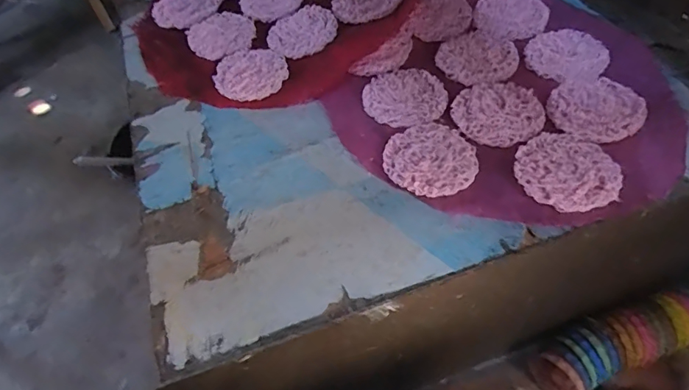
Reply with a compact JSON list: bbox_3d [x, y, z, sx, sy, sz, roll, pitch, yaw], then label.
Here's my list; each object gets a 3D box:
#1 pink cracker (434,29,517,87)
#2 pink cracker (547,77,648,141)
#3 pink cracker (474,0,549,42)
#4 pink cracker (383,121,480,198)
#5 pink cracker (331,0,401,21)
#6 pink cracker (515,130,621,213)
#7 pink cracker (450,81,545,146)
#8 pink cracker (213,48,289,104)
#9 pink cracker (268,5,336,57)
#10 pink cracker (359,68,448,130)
[{"bbox_3d":[0.136,-0.141,0.509,0.079,0.005,0.082,-2,55,3],"label":"pink cracker"},{"bbox_3d":[0.230,-0.080,0.447,0.079,0.007,0.073,-2,55,3],"label":"pink cracker"},{"bbox_3d":[0.185,-0.201,0.542,0.076,0.009,0.088,11,57,12],"label":"pink cracker"},{"bbox_3d":[0.075,-0.035,0.432,0.078,0.007,0.081,-2,55,3],"label":"pink cracker"},{"bbox_3d":[0.026,-0.229,0.579,0.080,0.008,0.069,-3,55,3],"label":"pink cracker"},{"bbox_3d":[0.183,-0.022,0.409,0.075,0.008,0.082,-2,55,3],"label":"pink cracker"},{"bbox_3d":[0.143,-0.078,0.456,0.078,0.005,0.078,-2,55,3],"label":"pink cracker"},{"bbox_3d":[-0.101,-0.133,0.529,0.073,0.010,0.078,-2,55,3],"label":"pink cracker"},{"bbox_3d":[-0.049,-0.190,0.564,0.078,0.007,0.080,-2,55,3],"label":"pink cracker"},{"bbox_3d":[0.060,-0.097,0.486,0.077,0.006,0.081,-2,55,3],"label":"pink cracker"}]

